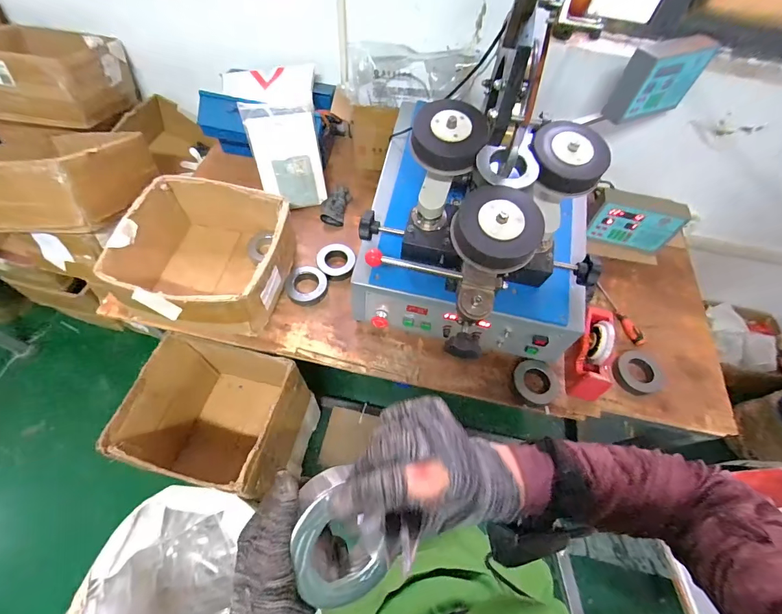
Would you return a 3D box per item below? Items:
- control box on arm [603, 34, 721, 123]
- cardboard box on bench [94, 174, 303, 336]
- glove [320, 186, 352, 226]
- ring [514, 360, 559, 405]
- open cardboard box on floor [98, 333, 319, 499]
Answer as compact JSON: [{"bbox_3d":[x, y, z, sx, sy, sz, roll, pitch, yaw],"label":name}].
[{"bbox_3d":[0.647,-0.545,0.872,0.203,0.160,0.072,-20,63,-15],"label":"control box on arm"},{"bbox_3d":[-0.432,-0.117,0.877,0.332,0.177,0.341,11,60,2],"label":"cardboard box on bench"},{"bbox_3d":[-0.166,-0.305,1.092,0.075,0.042,0.145,11,60,2],"label":"glove"},{"bbox_3d":[0.343,0.174,0.851,0.097,0.012,0.102,0,79,2],"label":"ring"},{"bbox_3d":[-0.427,0.295,0.942,0.335,0.326,0.292,14,60,4],"label":"open cardboard box on floor"}]

